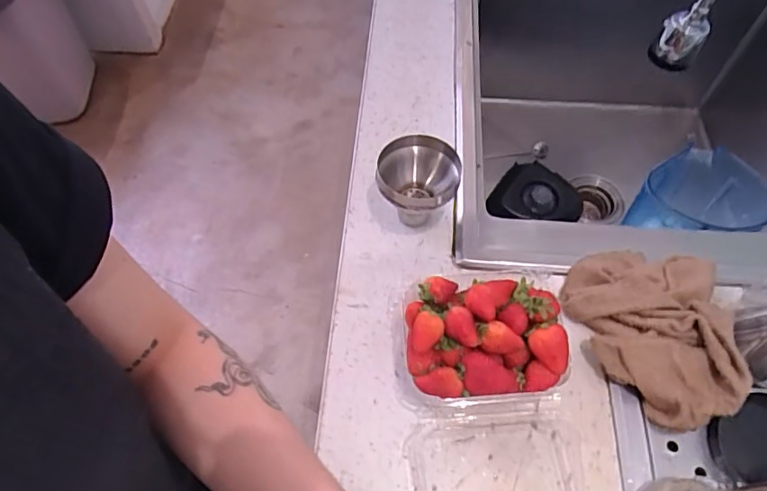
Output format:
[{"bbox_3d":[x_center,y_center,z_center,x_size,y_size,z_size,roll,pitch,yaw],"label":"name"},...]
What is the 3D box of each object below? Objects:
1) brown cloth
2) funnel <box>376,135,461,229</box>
[{"bbox_3d":[0.260,0.082,0.501,0.151,0.042,0.172,3,59,3],"label":"brown cloth"},{"bbox_3d":[0.037,-0.059,0.565,0.080,0.085,0.083,8,59,6],"label":"funnel"}]

